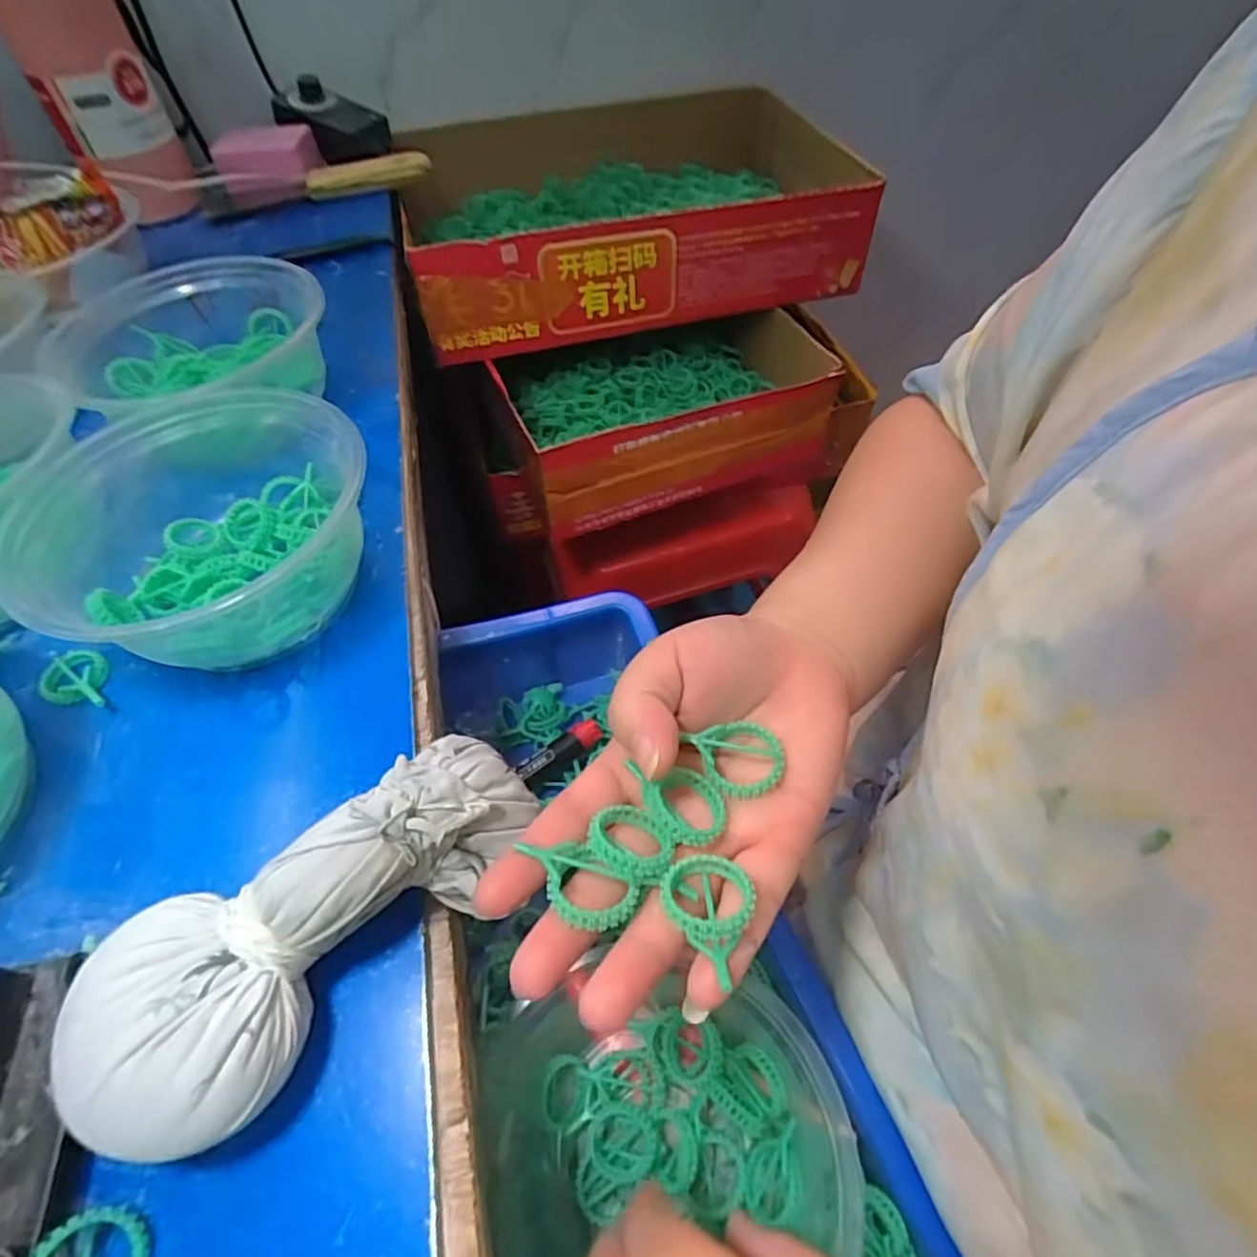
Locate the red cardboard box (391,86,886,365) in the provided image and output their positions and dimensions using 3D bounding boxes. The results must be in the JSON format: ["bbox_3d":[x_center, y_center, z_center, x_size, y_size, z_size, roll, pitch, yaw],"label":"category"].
[{"bbox_3d":[-0.011,-0.418,0.652,0.403,0.089,0.311,-13,54,-6],"label":"red cardboard box"}]

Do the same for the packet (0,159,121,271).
[{"bbox_3d":[-0.359,-0.247,0.401,0.093,0.037,0.044,-36,59,-21],"label":"packet"}]

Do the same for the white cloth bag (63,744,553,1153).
[{"bbox_3d":[-0.093,0.085,0.204,0.069,0.042,0.140,34,62,25],"label":"white cloth bag"}]

